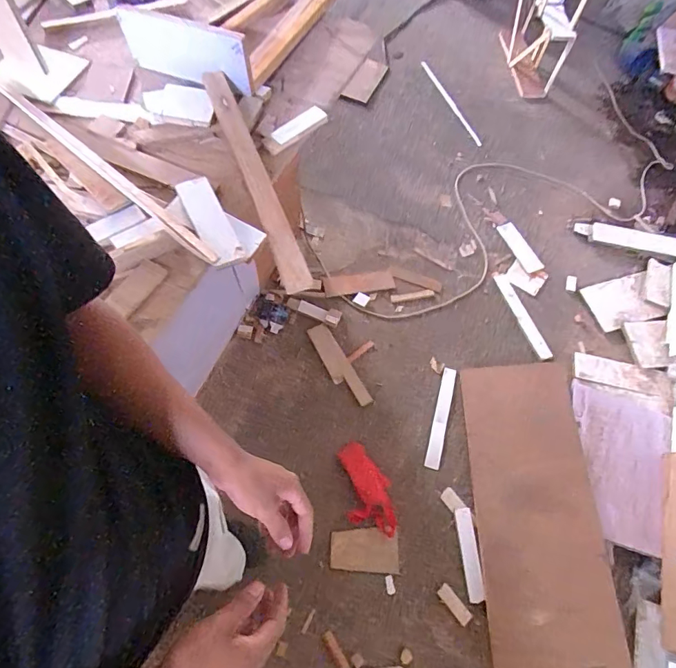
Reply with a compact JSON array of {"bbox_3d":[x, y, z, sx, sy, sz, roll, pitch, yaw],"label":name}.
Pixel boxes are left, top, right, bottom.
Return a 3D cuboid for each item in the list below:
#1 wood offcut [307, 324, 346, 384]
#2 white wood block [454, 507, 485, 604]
[{"bbox_3d":[-0.029,0.063,1.529,0.071,0.011,0.212,-28,76,-7],"label":"wood offcut"},{"bbox_3d":[0.376,0.628,1.274,0.047,0.023,0.238,-2,62,-2],"label":"white wood block"}]

